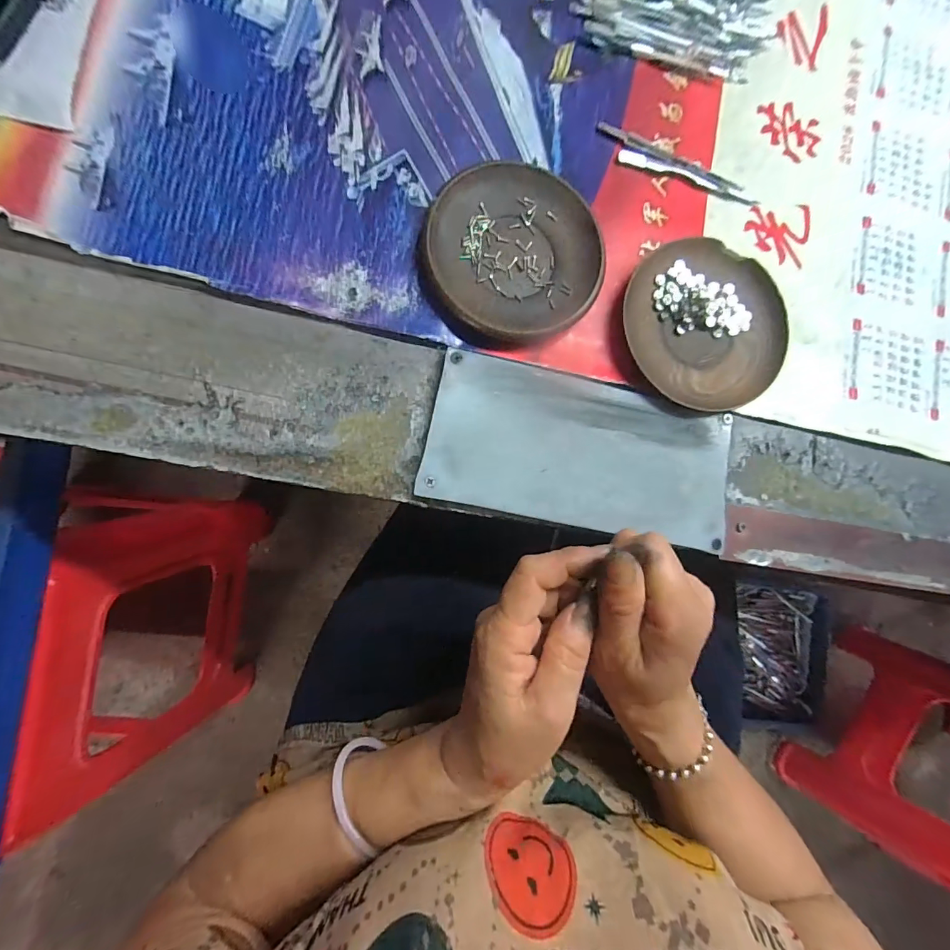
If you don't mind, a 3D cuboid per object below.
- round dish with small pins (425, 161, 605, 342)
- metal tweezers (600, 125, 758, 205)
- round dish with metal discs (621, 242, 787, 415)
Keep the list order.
[{"bbox_3d":[0.025,-0.142,0.291,0.109,0.015,0.109,1,85,-8],"label":"round dish with small pins"},{"bbox_3d":[0.145,-0.219,0.319,0.123,0.007,0.025,14,83,-7],"label":"metal tweezers"},{"bbox_3d":[0.157,-0.101,0.307,0.108,0.015,0.113,1,85,-8],"label":"round dish with metal discs"}]

